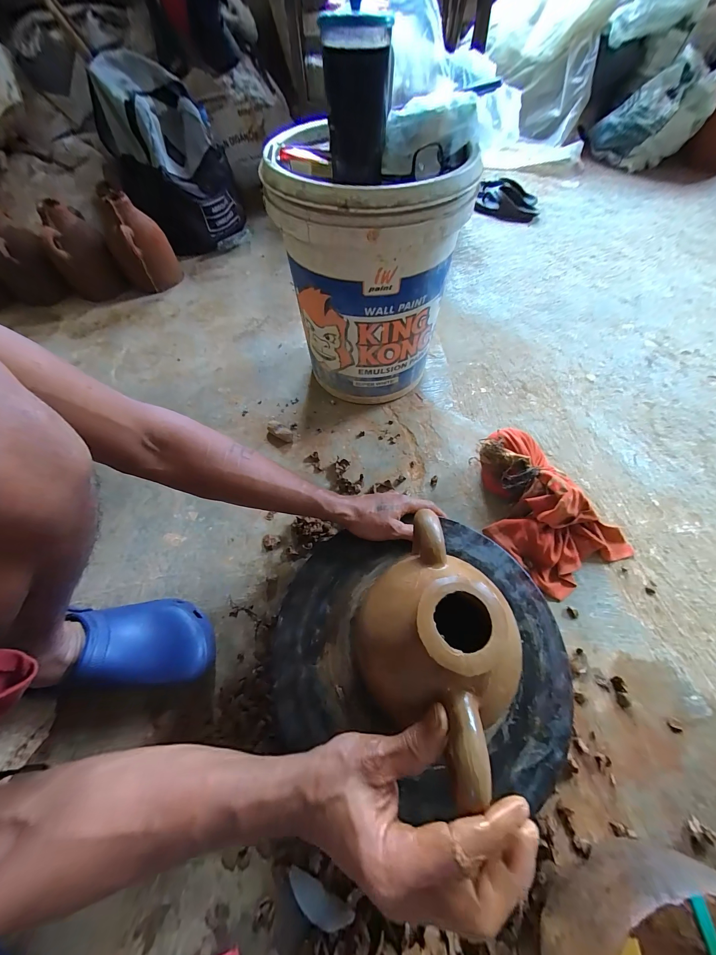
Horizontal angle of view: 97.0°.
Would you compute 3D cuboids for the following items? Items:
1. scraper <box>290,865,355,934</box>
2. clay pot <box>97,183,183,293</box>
[{"bbox_3d":[-0.041,0.438,0.324,0.073,0.006,0.027,6,59,25],"label":"scraper"},{"bbox_3d":[-0.595,-0.624,0.859,0.141,0.194,0.127,-12,60,-7],"label":"clay pot"}]

